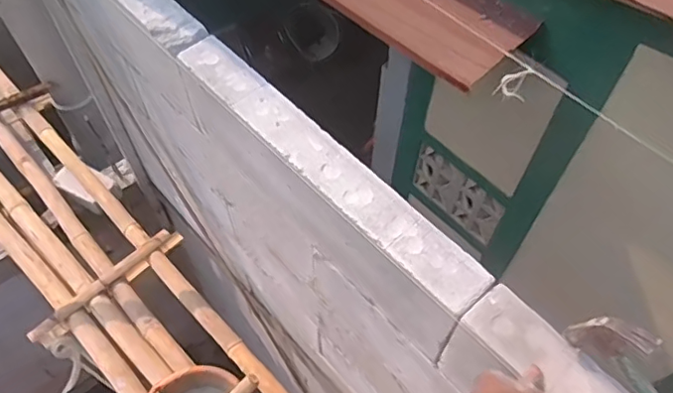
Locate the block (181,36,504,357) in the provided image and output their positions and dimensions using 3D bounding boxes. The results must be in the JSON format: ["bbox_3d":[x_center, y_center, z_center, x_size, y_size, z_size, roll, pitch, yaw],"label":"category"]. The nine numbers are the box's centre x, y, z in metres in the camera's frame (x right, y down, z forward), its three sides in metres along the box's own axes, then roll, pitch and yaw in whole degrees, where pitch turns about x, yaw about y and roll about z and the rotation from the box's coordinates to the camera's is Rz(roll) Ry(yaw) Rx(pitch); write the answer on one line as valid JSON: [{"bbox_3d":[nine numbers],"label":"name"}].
[{"bbox_3d":[-0.029,-0.012,0.866,0.074,0.178,0.584,-38,66,-22],"label":"block"}]

